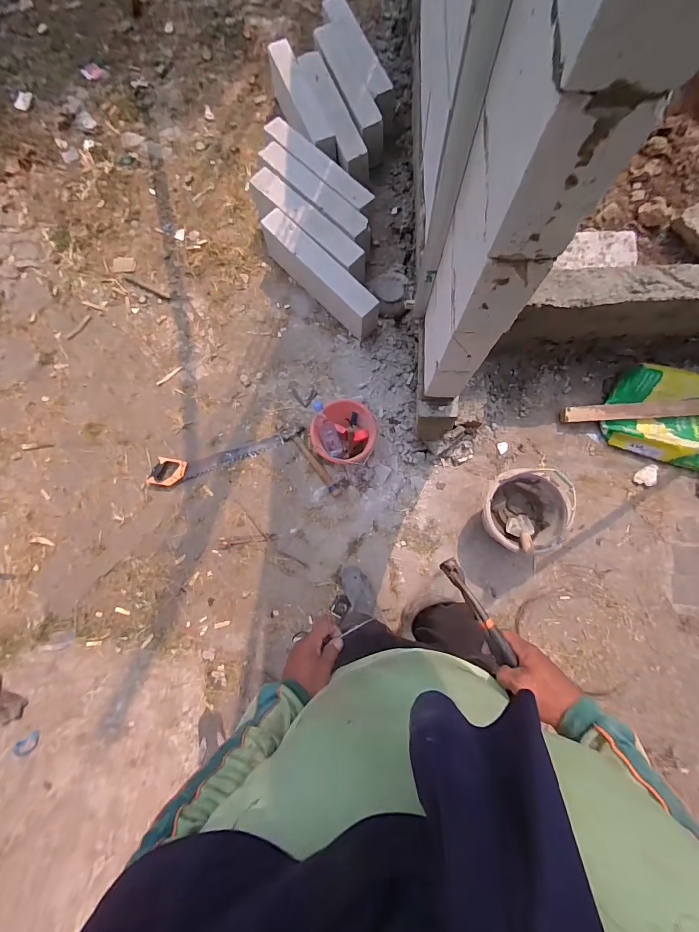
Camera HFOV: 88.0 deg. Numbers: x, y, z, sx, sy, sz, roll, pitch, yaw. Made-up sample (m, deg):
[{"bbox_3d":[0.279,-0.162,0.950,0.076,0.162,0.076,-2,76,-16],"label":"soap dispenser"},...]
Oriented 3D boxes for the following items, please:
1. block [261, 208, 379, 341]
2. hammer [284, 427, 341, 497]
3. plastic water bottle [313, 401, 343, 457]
[{"bbox_3d":[-0.130,-0.797,1.509,0.105,0.193,0.633,-44,81,-4],"label":"block"},{"bbox_3d":[-0.139,-0.009,1.455,0.086,0.024,0.318,-36,81,-2],"label":"hammer"},{"bbox_3d":[-0.086,-0.144,1.363,0.069,0.240,0.072,-21,37,0],"label":"plastic water bottle"}]

